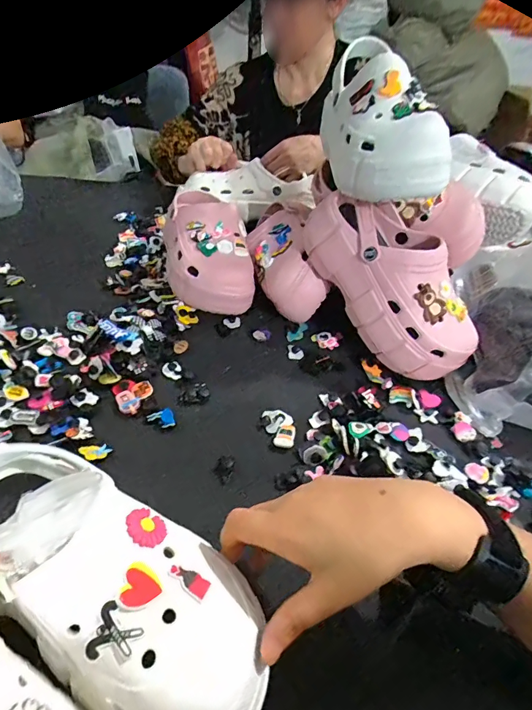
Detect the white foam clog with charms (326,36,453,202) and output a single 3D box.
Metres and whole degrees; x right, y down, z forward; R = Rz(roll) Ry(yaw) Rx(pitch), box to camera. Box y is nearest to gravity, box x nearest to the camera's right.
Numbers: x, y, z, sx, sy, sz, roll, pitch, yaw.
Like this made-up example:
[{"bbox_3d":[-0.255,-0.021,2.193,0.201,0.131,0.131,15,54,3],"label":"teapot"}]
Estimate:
[{"bbox_3d":[0.133,-0.270,0.480,0.106,0.114,0.208,1,43,-7],"label":"white foam clog with charms"}]

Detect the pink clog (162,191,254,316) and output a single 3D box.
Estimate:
[{"bbox_3d":[-0.093,-0.163,0.620,0.111,0.114,0.226,-6,44,-14],"label":"pink clog"}]

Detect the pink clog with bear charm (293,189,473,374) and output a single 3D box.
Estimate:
[{"bbox_3d":[0.148,-0.086,0.497,0.251,0.108,0.087,47,51,3],"label":"pink clog with bear charm"}]

